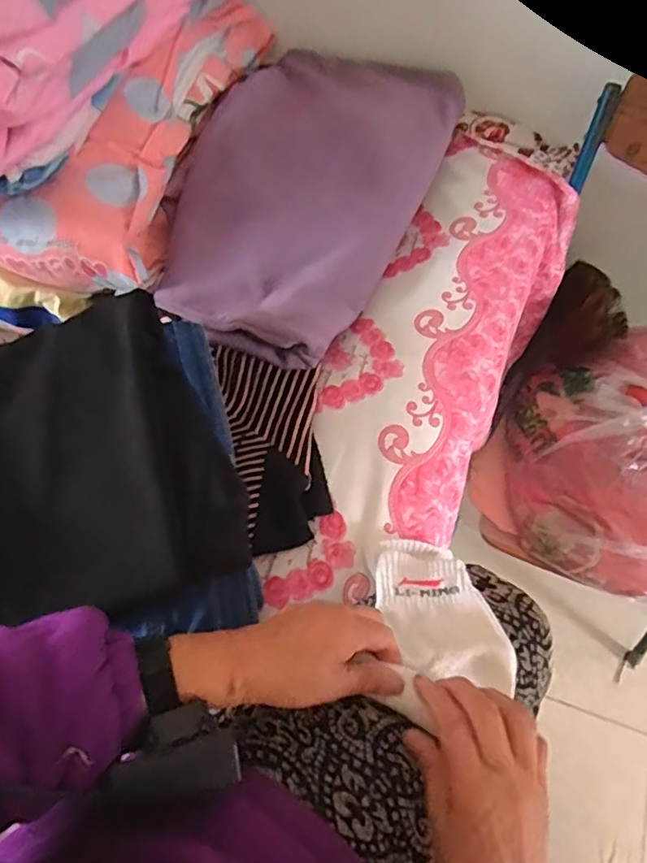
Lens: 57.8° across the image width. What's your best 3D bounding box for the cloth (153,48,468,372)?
[{"bbox_3d":[-0.029,-0.291,0.688,0.268,0.084,0.448,23,66,13],"label":"cloth"}]

